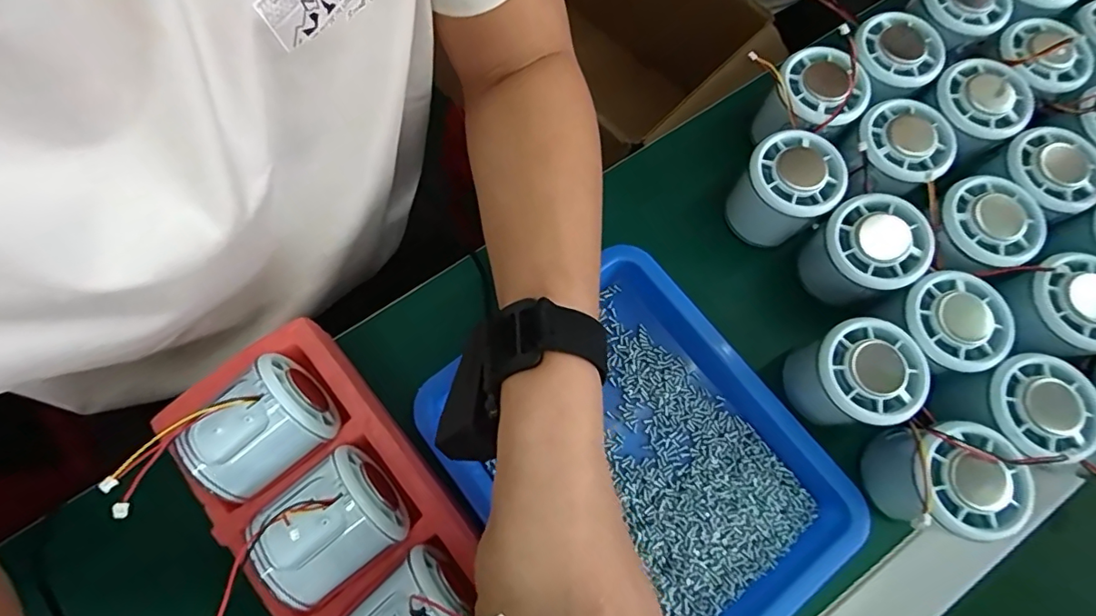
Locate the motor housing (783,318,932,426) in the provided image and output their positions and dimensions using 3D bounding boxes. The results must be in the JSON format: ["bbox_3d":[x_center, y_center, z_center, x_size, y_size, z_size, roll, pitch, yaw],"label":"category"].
[{"bbox_3d":[0.172,0.039,0.300,0.053,0.051,0.054,0,75,-1],"label":"motor housing"}]

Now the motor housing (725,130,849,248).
[{"bbox_3d":[0.148,-0.074,0.337,0.050,0.060,0.054,0,75,-1],"label":"motor housing"}]

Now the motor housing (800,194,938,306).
[{"bbox_3d":[0.188,-0.033,0.319,0.051,0.053,0.054,0,75,-1],"label":"motor housing"}]

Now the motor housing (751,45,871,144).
[{"bbox_3d":[0.173,-0.137,0.354,0.056,0.054,0.059,-35,79,-10],"label":"motor housing"}]

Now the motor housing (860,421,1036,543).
[{"bbox_3d":[0.216,0.093,0.287,0.047,0.060,0.053,0,75,-2],"label":"motor housing"}]

